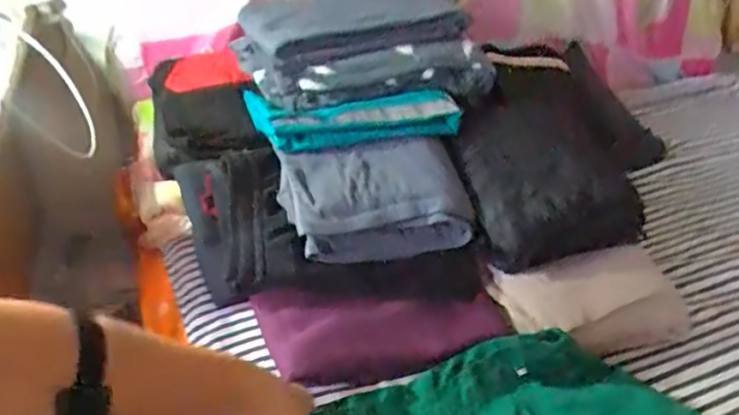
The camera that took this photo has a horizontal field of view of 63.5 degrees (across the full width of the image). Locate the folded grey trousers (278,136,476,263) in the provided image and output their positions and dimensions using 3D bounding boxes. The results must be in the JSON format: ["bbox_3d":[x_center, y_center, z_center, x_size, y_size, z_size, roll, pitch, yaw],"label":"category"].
[{"bbox_3d":[0.012,-0.011,0.806,0.243,0.137,0.109,-7,33,-14],"label":"folded grey trousers"}]

